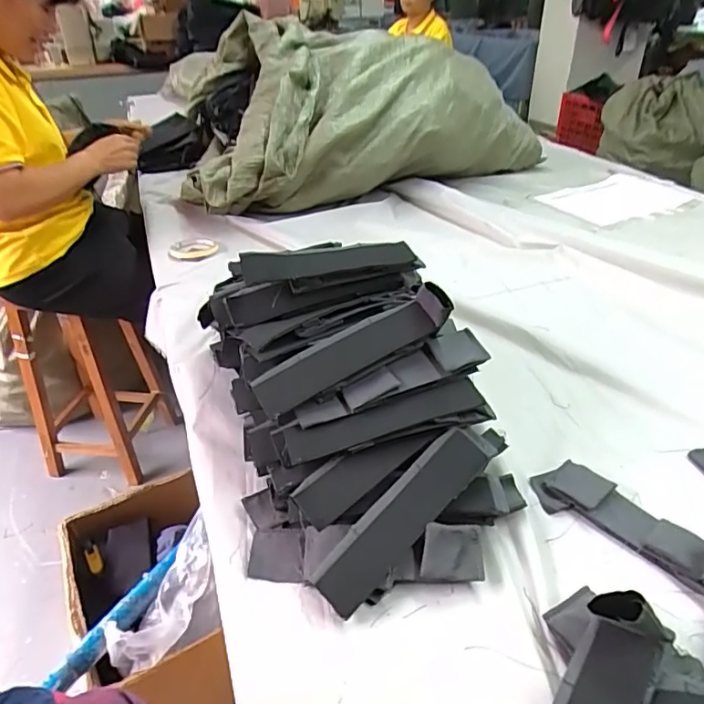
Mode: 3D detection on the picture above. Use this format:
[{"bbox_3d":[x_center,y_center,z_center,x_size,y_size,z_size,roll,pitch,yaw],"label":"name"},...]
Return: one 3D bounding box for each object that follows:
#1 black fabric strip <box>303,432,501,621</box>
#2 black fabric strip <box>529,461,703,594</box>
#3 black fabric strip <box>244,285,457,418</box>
[{"bbox_3d":[0.048,0.139,0.465,0.191,0.022,0.043,-40,47,-20],"label":"black fabric strip"},{"bbox_3d":[0.246,0.152,0.496,0.156,0.017,0.057,25,42,34],"label":"black fabric strip"},{"bbox_3d":[0.002,-0.003,0.514,0.200,0.039,0.043,-28,40,-15],"label":"black fabric strip"}]

